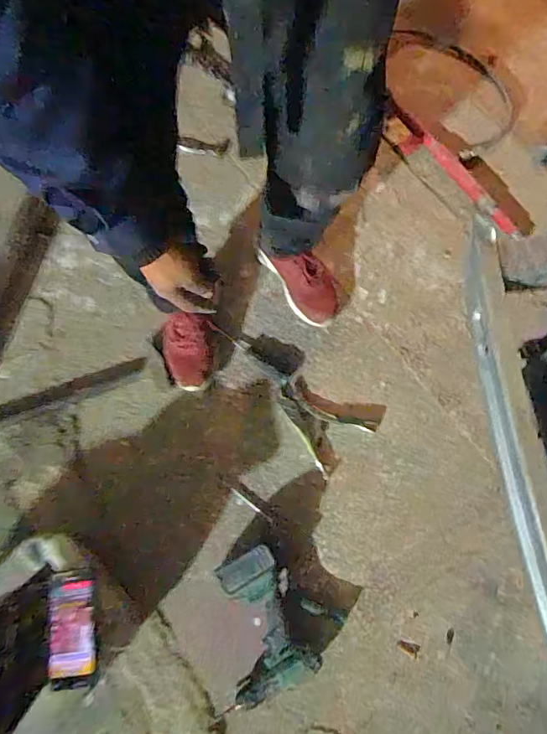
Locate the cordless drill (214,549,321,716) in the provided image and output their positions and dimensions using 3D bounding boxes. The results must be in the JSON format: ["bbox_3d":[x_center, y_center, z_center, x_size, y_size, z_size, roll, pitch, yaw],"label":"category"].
[{"bbox_3d":[-0.038,0.458,0.838,0.161,0.077,0.230,-23,72,-12],"label":"cordless drill"}]

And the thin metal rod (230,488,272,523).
[{"bbox_3d":[-0.044,0.274,0.940,0.104,0.008,0.010,38,74,10],"label":"thin metal rod"}]

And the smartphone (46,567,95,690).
[{"bbox_3d":[-0.308,0.395,0.714,0.078,0.016,0.160,-13,74,12],"label":"smartphone"}]

